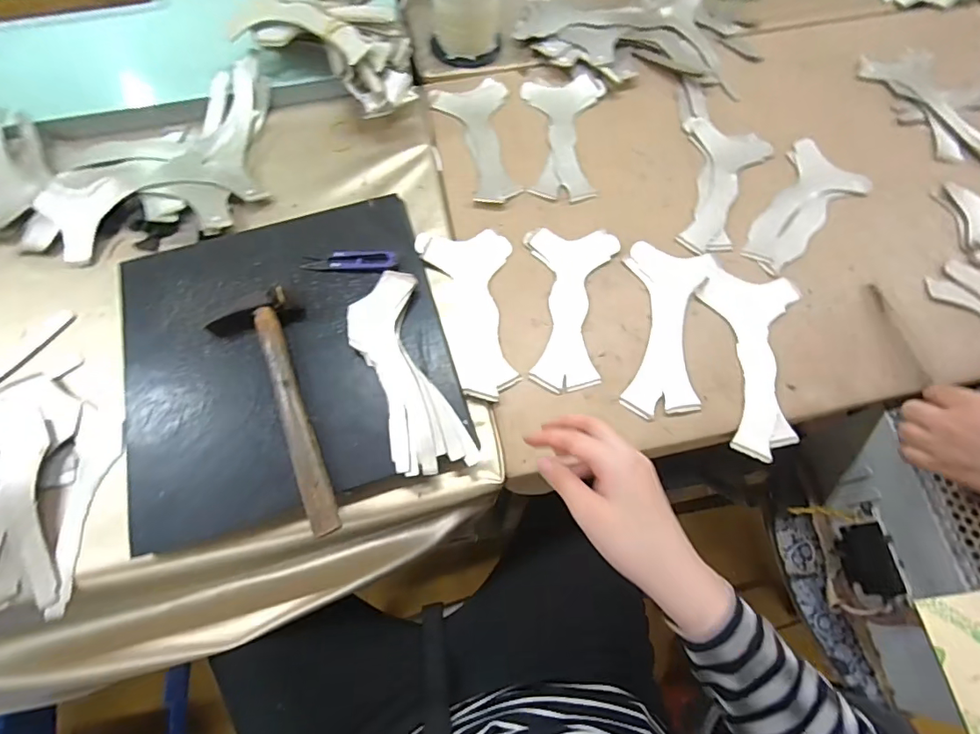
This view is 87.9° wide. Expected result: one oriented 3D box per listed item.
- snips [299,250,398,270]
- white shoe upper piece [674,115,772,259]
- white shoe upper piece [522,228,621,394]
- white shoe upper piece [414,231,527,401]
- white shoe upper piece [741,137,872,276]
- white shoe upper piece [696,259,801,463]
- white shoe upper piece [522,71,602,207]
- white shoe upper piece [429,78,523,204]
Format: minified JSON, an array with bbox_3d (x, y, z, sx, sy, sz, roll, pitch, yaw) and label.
[{"bbox_3d":[-0.145,-0.112,0.526,0.098,0.011,0.023,2,68,1],"label":"snips"},{"bbox_3d":[0.276,-0.211,0.594,0.100,0.006,0.192,9,69,4],"label":"white shoe upper piece"},{"bbox_3d":[0.081,-0.064,0.535,0.094,0.004,0.186,6,68,3],"label":"white shoe upper piece"},{"bbox_3d":[-0.015,-0.058,0.529,0.092,0.012,0.189,-9,68,-4],"label":"white shoe upper piece"},{"bbox_3d":[0.356,-0.178,0.580,0.089,0.005,0.189,35,72,13],"label":"white shoe upper piece"},{"bbox_3d":[0.257,-0.010,0.511,0.098,0.005,0.199,13,69,5],"label":"white shoe upper piece"},{"bbox_3d":[0.090,-0.284,0.624,0.095,0.006,0.186,2,68,1],"label":"white shoe upper piece"},{"bbox_3d":[-0.003,-0.279,0.624,0.089,0.006,0.180,-17,68,-7],"label":"white shoe upper piece"}]

